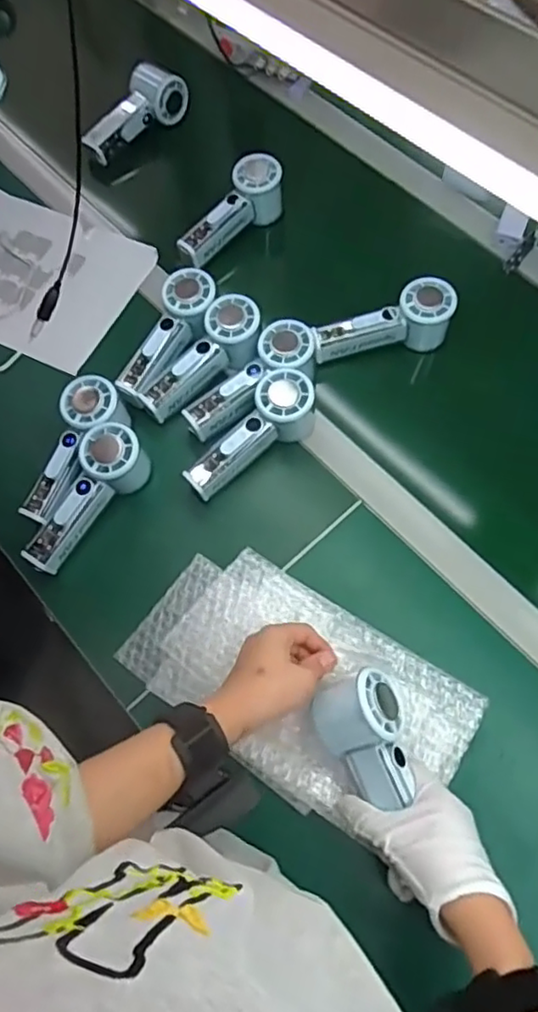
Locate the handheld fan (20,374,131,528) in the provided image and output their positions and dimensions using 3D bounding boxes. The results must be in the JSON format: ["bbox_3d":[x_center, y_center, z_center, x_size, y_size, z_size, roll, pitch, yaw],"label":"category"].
[{"bbox_3d":[-0.188,-0.050,0.615,0.056,0.062,0.148,16,70,8],"label":"handheld fan"}]

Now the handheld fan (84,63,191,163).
[{"bbox_3d":[-0.177,-0.508,0.800,0.054,0.050,0.157,37,74,15],"label":"handheld fan"}]

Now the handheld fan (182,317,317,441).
[{"bbox_3d":[-0.015,-0.125,0.642,0.156,0.058,0.061,-42,72,1],"label":"handheld fan"}]

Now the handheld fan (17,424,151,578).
[{"bbox_3d":[-0.173,-0.002,0.594,0.053,0.062,0.149,24,71,11],"label":"handheld fan"}]

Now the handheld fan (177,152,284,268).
[{"bbox_3d":[-0.050,-0.348,0.734,0.150,0.067,0.048,-41,73,-13],"label":"handheld fan"}]

